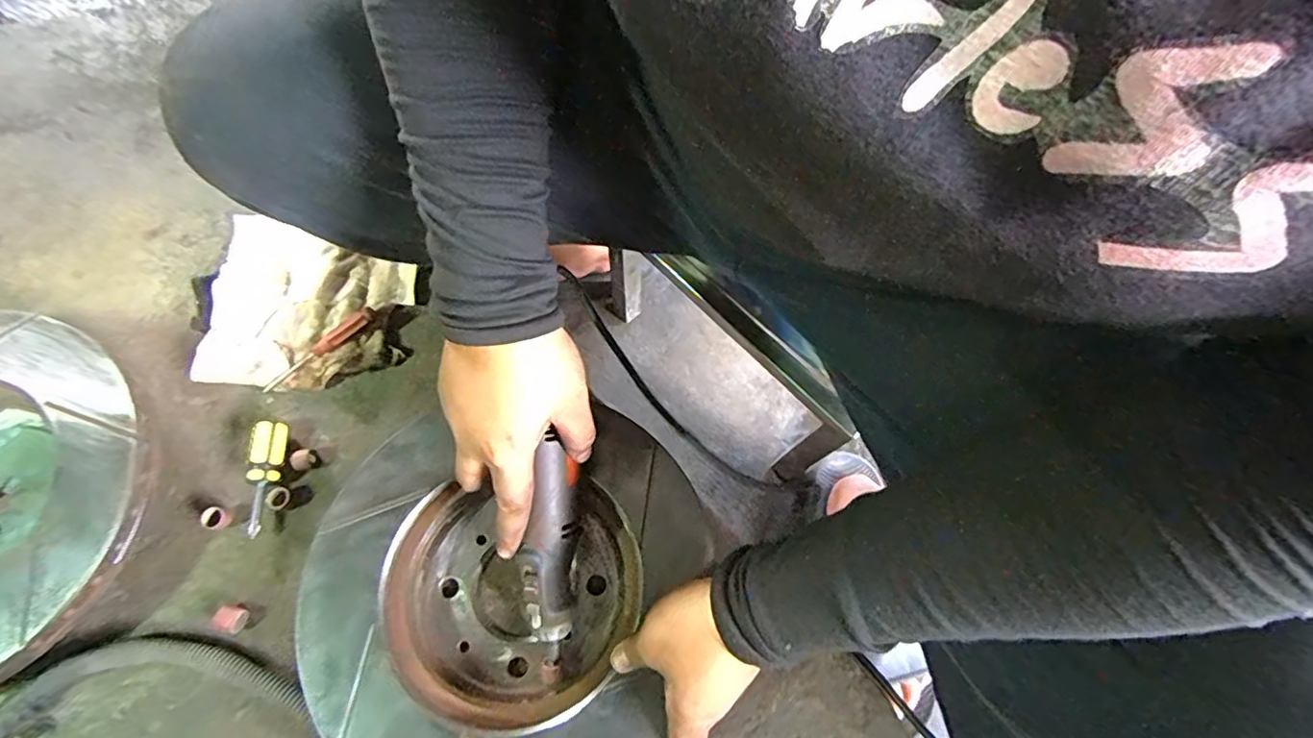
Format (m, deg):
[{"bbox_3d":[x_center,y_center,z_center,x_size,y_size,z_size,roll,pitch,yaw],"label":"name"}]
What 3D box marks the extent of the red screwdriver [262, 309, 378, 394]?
[{"bbox_3d":[-0.258,-0.014,0.447,0.096,0.017,0.011,-34,74,-13],"label":"red screwdriver"}]

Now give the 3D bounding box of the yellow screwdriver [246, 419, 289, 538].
[{"bbox_3d":[-0.278,0.077,0.417,0.023,0.026,0.077,-5,70,-4],"label":"yellow screwdriver"}]

